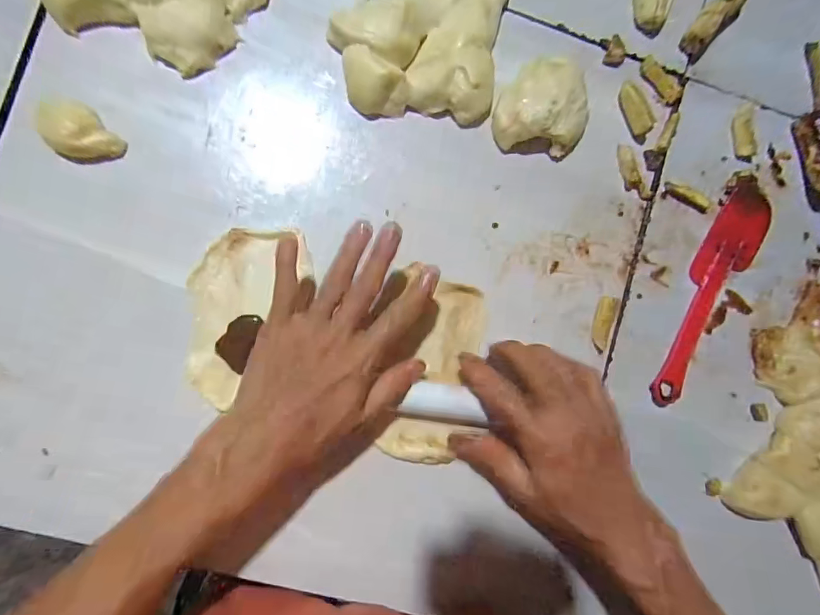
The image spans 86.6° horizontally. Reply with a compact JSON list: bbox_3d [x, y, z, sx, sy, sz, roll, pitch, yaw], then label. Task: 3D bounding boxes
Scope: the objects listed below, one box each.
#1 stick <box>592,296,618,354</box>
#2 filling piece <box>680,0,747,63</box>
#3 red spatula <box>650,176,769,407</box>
[{"bbox_3d":[0.164,0.014,0.368,0.017,0.004,0.047,16,86,-6],"label":"stick"},{"bbox_3d":[0.266,-0.250,0.375,0.028,0.021,0.069,43,84,-4],"label":"filling piece"},{"bbox_3d":[0.260,-0.014,0.377,0.043,0.007,0.210,28,85,-5],"label":"red spatula"}]

